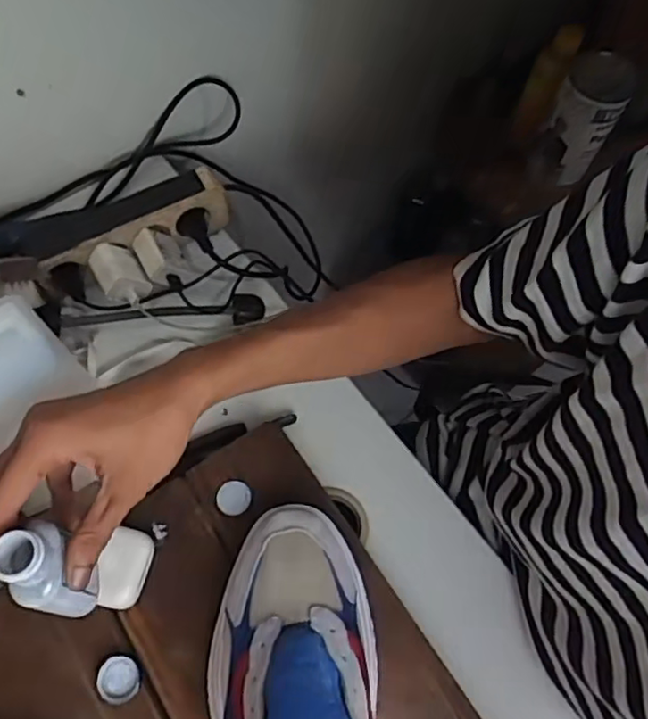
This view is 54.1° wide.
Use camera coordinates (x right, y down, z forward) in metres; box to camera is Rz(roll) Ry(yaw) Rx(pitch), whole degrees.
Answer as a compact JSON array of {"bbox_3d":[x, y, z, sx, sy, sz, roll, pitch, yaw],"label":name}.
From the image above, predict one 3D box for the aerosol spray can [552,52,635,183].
[{"bbox_3d":[0.343,-0.325,0.859,0.068,0.172,0.073,1,65,-2],"label":"aerosol spray can"}]

